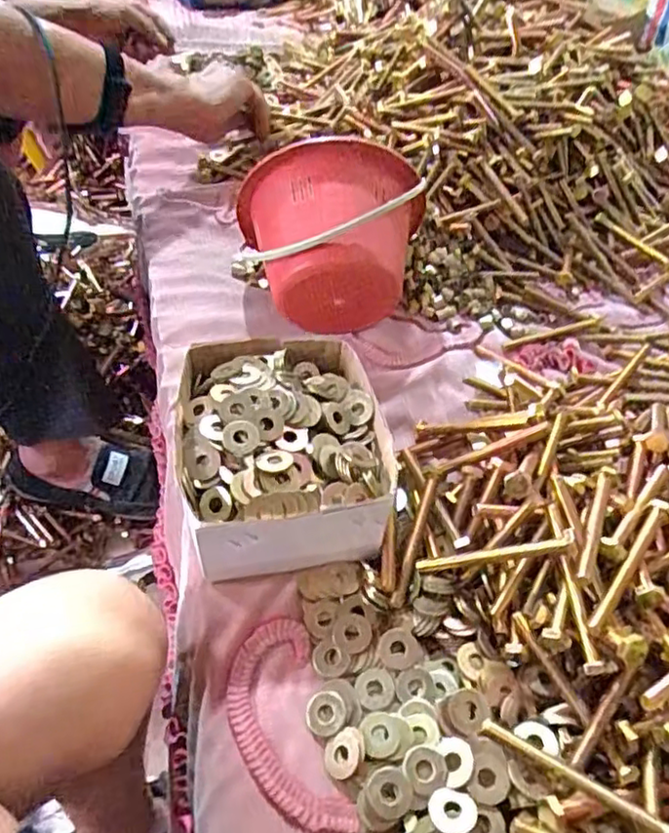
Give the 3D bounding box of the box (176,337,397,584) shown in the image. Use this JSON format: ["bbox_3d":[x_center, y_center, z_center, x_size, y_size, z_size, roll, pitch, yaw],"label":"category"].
[{"bbox_3d":[-0.038,0.024,0.482,0.145,0.075,0.172,-4,49,-11],"label":"box"}]

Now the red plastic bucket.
[{"bbox_3d":[-0.005,-0.161,0.599,0.168,0.156,0.122,5,48,-2],"label":"red plastic bucket"}]

